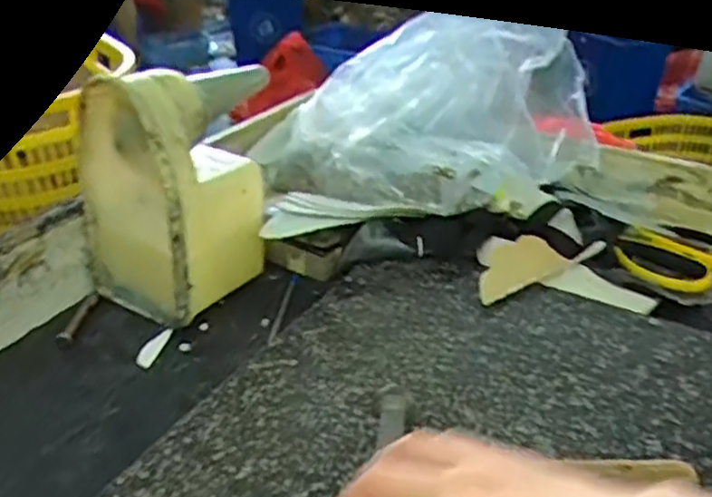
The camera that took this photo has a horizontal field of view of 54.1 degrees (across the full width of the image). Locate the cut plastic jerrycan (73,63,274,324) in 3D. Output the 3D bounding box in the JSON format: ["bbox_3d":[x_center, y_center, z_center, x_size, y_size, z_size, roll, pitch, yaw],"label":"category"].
[{"bbox_3d":[-0.160,-0.054,0.613,0.121,0.200,0.122,20,37,27],"label":"cut plastic jerrycan"}]

